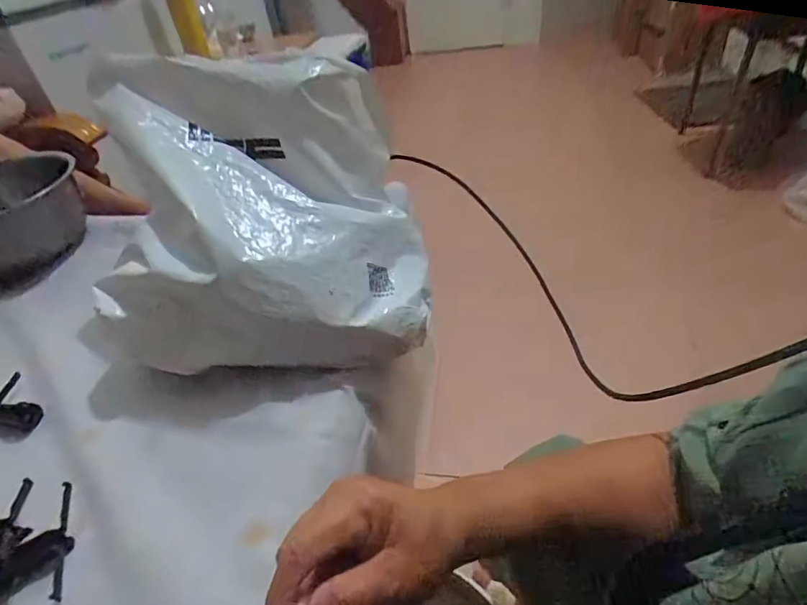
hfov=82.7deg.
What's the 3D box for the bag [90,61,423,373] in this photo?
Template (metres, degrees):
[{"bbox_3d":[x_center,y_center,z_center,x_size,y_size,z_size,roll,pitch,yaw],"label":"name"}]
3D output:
[{"bbox_3d":[-0.129,-0.092,0.430,0.279,0.195,0.260,-10,41,-2],"label":"bag"}]

